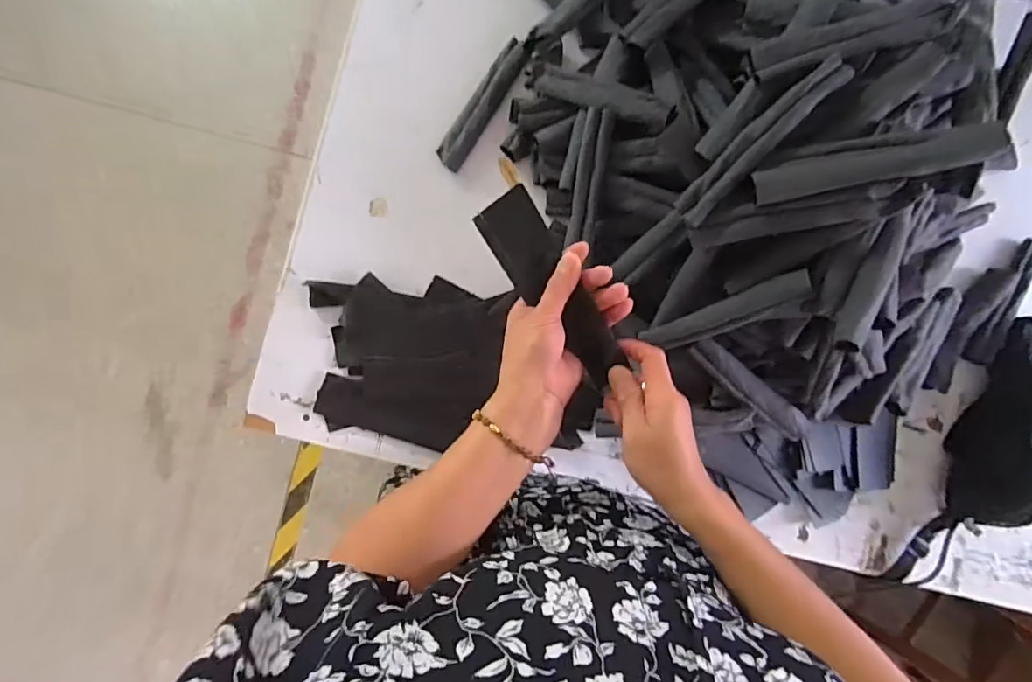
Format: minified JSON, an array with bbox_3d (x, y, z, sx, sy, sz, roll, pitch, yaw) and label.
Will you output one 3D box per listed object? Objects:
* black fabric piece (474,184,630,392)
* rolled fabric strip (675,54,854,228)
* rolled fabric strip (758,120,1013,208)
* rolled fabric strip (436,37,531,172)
[{"bbox_3d":[0.033,-0.046,0.450,0.047,0.022,0.173,-36,92,-5],"label":"black fabric piece"},{"bbox_3d":[0.228,-0.189,0.497,0.036,0.017,0.182,45,107,-3],"label":"rolled fabric strip"},{"bbox_3d":[0.309,-0.153,0.456,0.183,0.015,0.033,-6,89,23],"label":"rolled fabric strip"},{"bbox_3d":[-0.042,-0.299,0.660,0.040,0.021,0.178,32,86,-4],"label":"rolled fabric strip"}]

